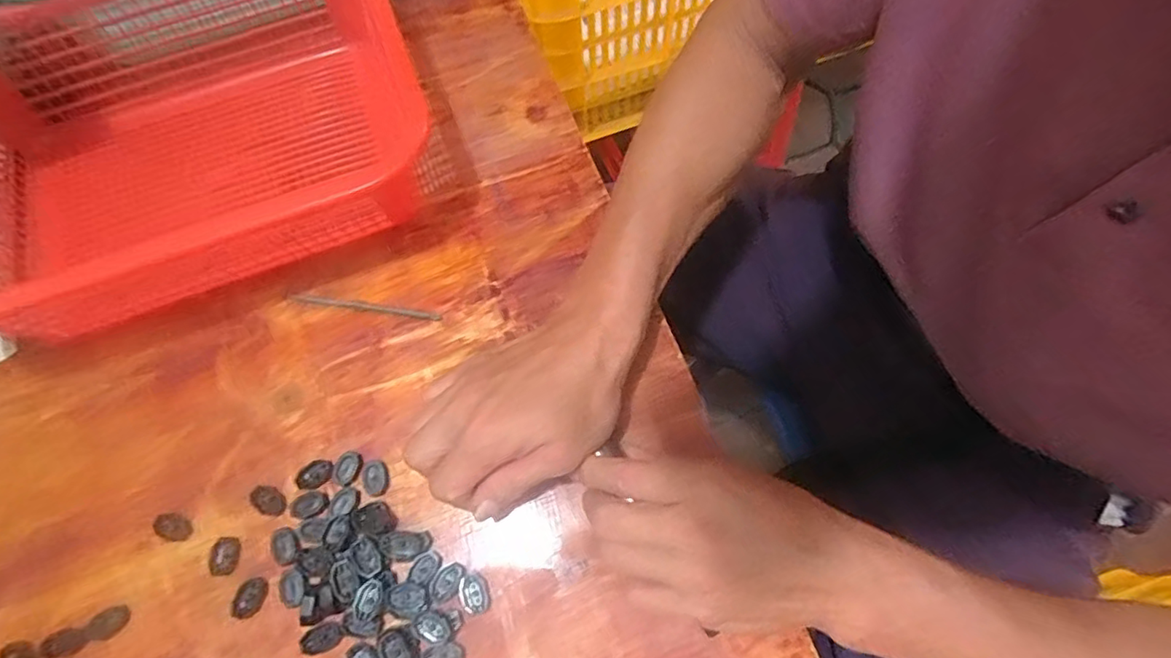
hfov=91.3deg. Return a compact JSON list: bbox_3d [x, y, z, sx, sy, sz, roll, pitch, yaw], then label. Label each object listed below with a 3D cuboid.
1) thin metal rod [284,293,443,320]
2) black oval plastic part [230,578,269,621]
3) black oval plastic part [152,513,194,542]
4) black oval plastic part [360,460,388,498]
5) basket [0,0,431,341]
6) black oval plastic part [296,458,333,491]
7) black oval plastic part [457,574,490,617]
[{"bbox_3d":[-0.156,-0.016,0.401,0.111,0.004,0.006,8,69,6],"label":"thin metal rod"},{"bbox_3d":[-0.198,0.159,0.337,0.017,0.004,0.024,24,72,12],"label":"black oval plastic part"},{"bbox_3d":[-0.254,0.122,0.352,0.022,0.008,0.015,9,69,6],"label":"black oval plastic part"},{"bbox_3d":[-0.132,0.093,0.357,0.015,0.007,0.022,-15,68,-3],"label":"black oval plastic part"},{"bbox_3d":[-0.286,-0.129,0.407,0.324,0.096,0.243,-21,69,-5],"label":"basket"},{"bbox_3d":[-0.171,0.092,0.361,0.024,0.004,0.017,-23,69,-6],"label":"black oval plastic part"},{"bbox_3d":[-0.065,0.154,0.333,0.016,0.004,0.022,-27,69,-8],"label":"black oval plastic part"}]

